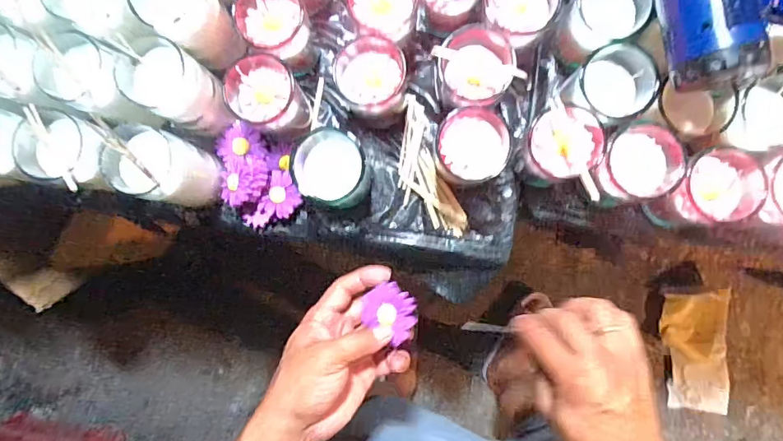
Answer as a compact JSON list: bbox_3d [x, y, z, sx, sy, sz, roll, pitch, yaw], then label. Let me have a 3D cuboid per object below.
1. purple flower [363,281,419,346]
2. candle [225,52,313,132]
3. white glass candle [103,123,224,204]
[{"bbox_3d":[-0.001,0.079,0.408,0.047,0.022,0.044,0,88,3],"label":"purple flower"},{"bbox_3d":[-0.132,-0.132,0.510,0.079,0.074,0.068,30,90,3],"label":"candle"},{"bbox_3d":[-0.235,-0.054,0.483,0.076,0.104,0.067,14,89,3],"label":"white glass candle"}]

